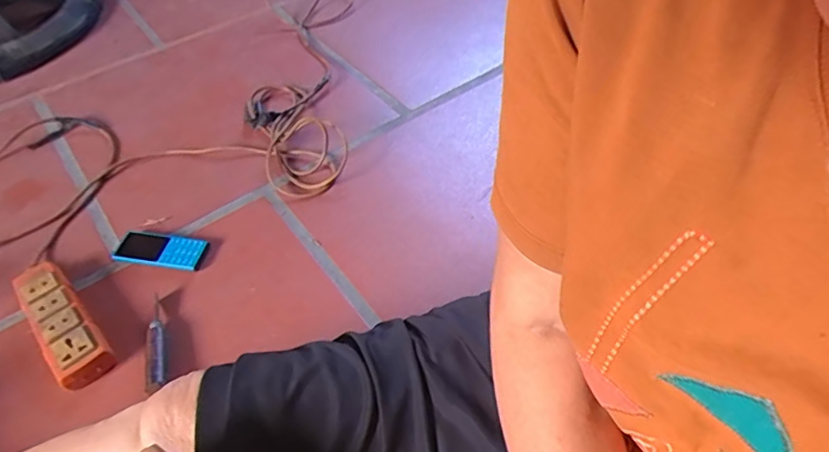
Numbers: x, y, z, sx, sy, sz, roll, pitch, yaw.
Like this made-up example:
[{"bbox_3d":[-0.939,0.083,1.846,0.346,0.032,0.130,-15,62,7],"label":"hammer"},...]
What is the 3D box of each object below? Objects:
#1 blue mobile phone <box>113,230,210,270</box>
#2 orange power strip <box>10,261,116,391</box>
[{"bbox_3d":[-0.362,0.033,0.782,0.131,0.017,0.053,7,50,9],"label":"blue mobile phone"},{"bbox_3d":[-0.452,0.121,0.702,0.064,0.038,0.206,-38,58,-26],"label":"orange power strip"}]

